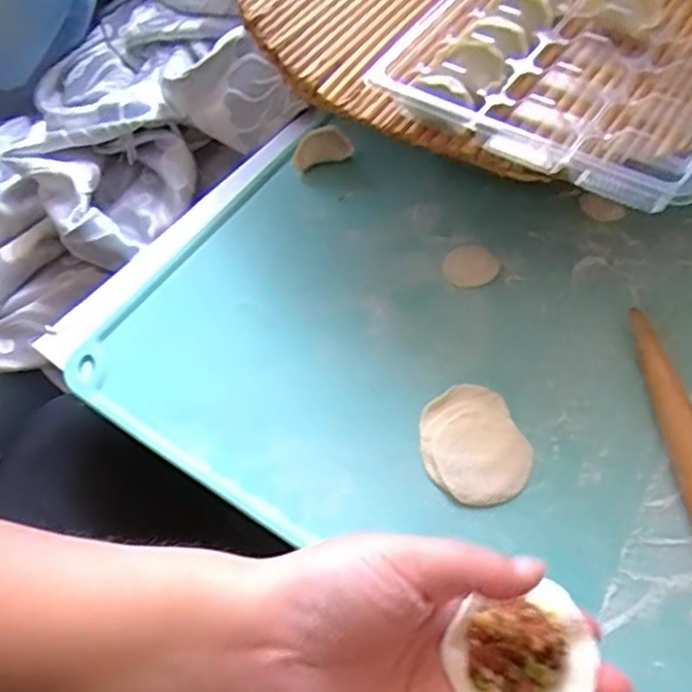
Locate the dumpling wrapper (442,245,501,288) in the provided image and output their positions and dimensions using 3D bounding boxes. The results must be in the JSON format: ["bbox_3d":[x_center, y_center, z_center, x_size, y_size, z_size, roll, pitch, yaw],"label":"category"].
[{"bbox_3d":[0.094,-0.061,0.503,0.043,0.004,0.037,-23,59,-10],"label":"dumpling wrapper"}]

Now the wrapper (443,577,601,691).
[{"bbox_3d":[0.067,0.115,0.247,0.054,0.011,0.044,-14,58,-5],"label":"wrapper"}]

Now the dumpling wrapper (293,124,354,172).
[{"bbox_3d":[-0.022,-0.172,0.577,0.051,0.022,0.025,-15,58,-5],"label":"dumpling wrapper"}]

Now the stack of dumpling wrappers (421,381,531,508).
[{"bbox_3d":[0.082,0.064,0.430,0.066,0.012,0.078,-21,59,-9],"label":"stack of dumpling wrappers"}]

